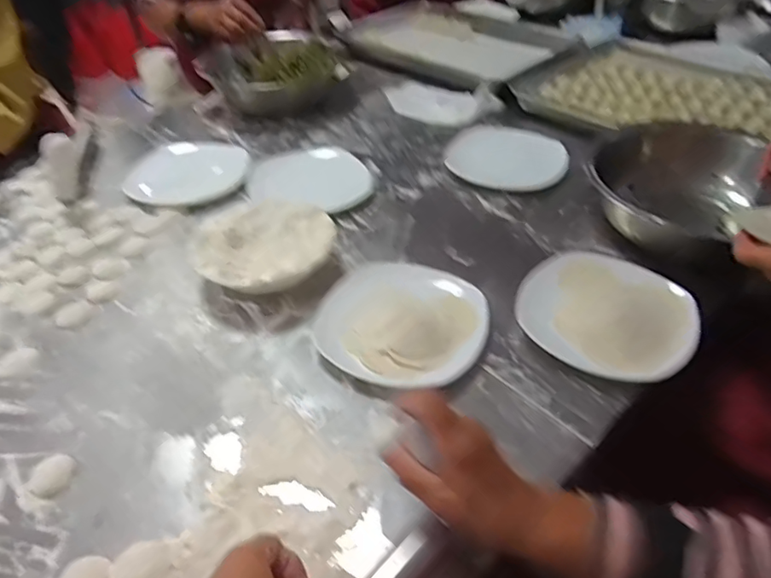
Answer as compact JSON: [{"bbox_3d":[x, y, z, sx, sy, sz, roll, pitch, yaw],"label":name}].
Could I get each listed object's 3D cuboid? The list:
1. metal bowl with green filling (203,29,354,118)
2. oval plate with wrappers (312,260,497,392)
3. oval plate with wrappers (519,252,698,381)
[{"bbox_3d":[-0.206,-0.445,1.096,0.257,0.100,0.228,-5,43,-4],"label":"metal bowl with green filling"},{"bbox_3d":[0.016,0.031,0.612,0.189,0.031,0.178,20,47,21],"label":"oval plate with wrappers"},{"bbox_3d":[0.247,0.020,0.611,0.182,0.039,0.184,24,49,25],"label":"oval plate with wrappers"}]

